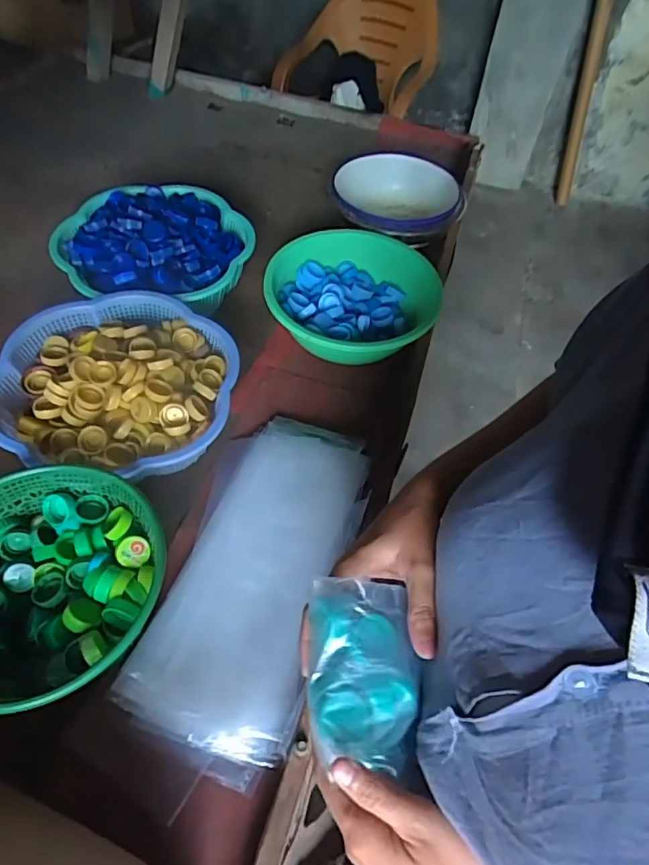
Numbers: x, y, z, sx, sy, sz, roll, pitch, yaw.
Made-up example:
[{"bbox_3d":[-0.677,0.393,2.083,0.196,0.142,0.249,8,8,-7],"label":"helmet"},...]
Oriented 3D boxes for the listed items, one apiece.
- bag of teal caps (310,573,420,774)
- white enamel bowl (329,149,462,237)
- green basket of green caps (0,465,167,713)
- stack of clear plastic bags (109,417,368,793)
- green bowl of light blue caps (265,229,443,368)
[{"bbox_3d":[0.023,0.137,0.308,0.062,0.018,0.098,2,54,-3],"label":"bag of teal caps"},{"bbox_3d":[0.114,-0.373,0.874,0.210,0.077,0.216,2,52,-3],"label":"white enamel bowl"},{"bbox_3d":[-0.247,0.139,0.467,0.189,0.089,0.198,16,54,7],"label":"green basket of green caps"},{"bbox_3d":[-0.064,0.134,0.535,0.160,0.018,0.349,14,54,6],"label":"stack of clear plastic bags"},{"bbox_3d":[0.038,-0.183,0.735,0.222,0.078,0.247,18,54,9],"label":"green bowl of light blue caps"}]

